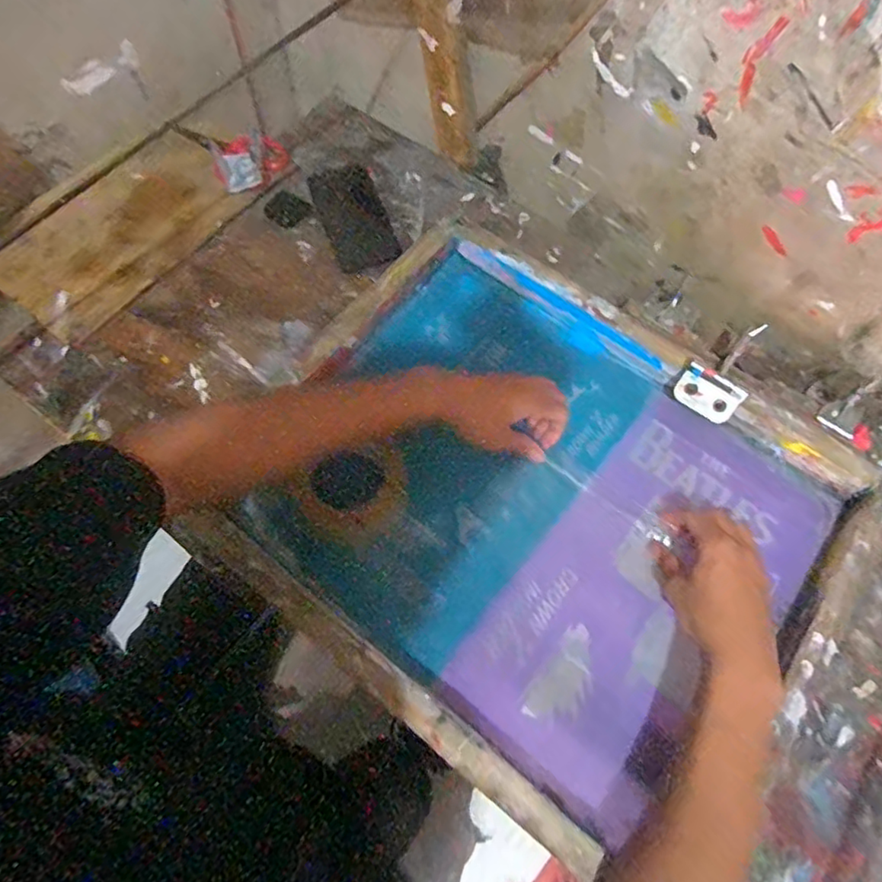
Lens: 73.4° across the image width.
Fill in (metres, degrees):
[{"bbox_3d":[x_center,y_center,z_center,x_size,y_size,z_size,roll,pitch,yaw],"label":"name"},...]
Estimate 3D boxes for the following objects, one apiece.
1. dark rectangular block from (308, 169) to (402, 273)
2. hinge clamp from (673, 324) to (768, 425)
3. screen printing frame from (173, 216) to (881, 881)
[{"bbox_3d":[-0.108,-0.278,0.729,0.080,0.017,0.145,-19,67,-9],"label":"dark rectangular block"},{"bbox_3d":[0.284,-0.072,0.591,0.058,0.027,0.104,35,70,14],"label":"hinge clamp"},{"bbox_3d":[0.083,0.050,0.569,0.518,0.043,0.449,36,70,14],"label":"screen printing frame"}]

